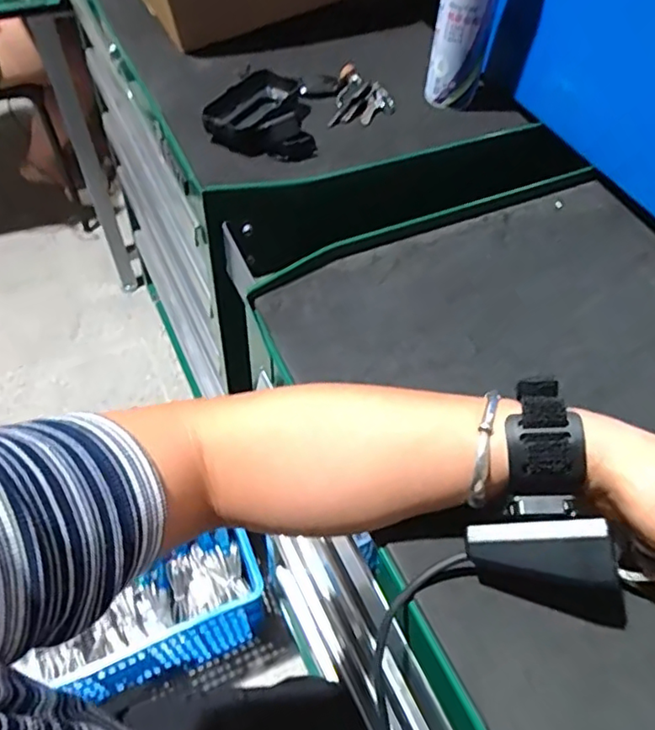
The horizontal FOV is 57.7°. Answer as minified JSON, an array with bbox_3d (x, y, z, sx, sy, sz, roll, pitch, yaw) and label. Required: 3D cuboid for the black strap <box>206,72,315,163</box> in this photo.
[{"bbox_3d":[-0.063,-0.239,0.554,0.095,0.031,0.111,-2,54,-5],"label":"black strap"}]

